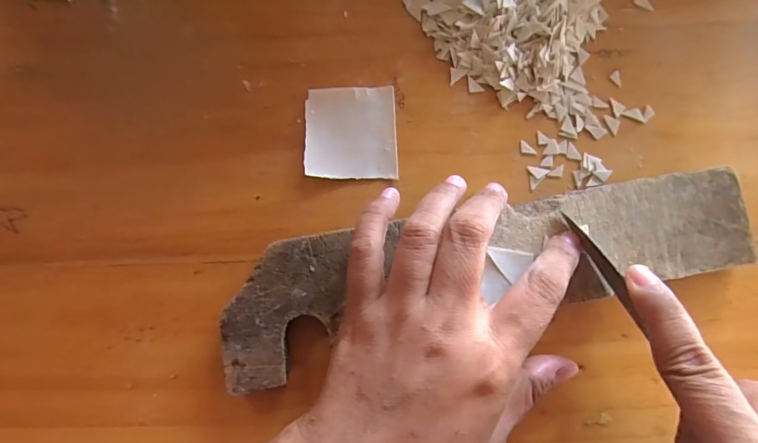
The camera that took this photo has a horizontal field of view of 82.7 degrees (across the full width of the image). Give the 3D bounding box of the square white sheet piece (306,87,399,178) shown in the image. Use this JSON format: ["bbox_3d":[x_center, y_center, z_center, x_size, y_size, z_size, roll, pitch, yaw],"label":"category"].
[{"bbox_3d":[-0.015,-0.048,0.233,0.049,0.004,0.050,-2,82,-2],"label":"square white sheet piece"}]

